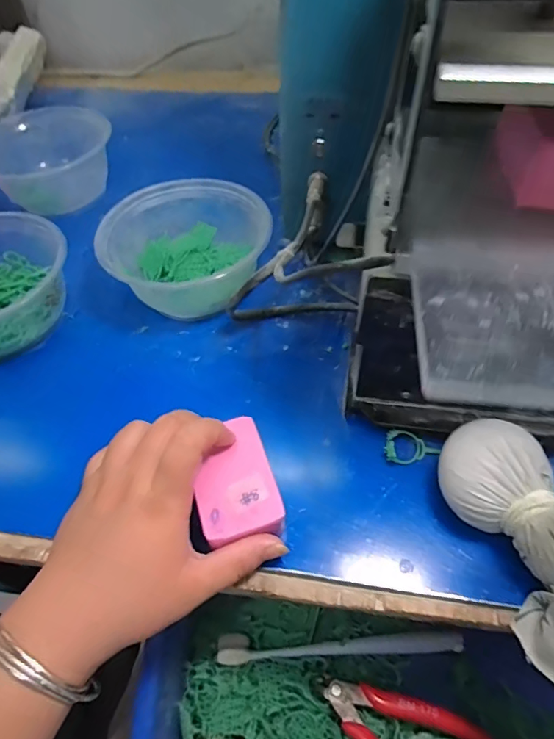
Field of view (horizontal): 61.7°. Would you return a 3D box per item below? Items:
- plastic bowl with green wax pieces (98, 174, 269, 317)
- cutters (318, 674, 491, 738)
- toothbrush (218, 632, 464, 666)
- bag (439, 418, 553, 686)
[{"bbox_3d":[-0.070,-0.101,0.393,0.130,0.063,0.116,17,55,14],"label":"plastic bowl with green wax pieces"},{"bbox_3d":[0.082,0.251,0.317,0.113,0.015,0.072,29,59,22],"label":"cutters"},{"bbox_3d":[0.047,0.210,0.349,0.182,0.010,0.020,-1,54,3],"label":"toothbrush"},{"bbox_3d":[0.138,0.095,0.236,0.052,0.047,0.147,-20,68,-10],"label":"bag"}]

